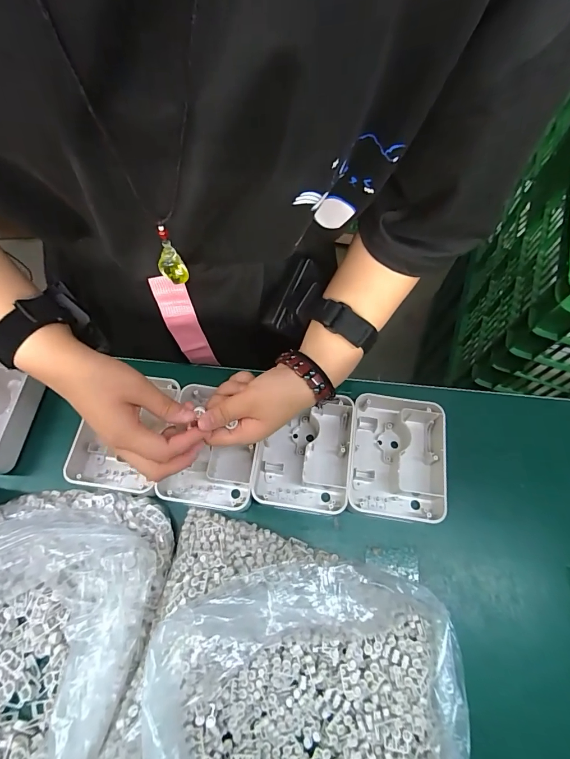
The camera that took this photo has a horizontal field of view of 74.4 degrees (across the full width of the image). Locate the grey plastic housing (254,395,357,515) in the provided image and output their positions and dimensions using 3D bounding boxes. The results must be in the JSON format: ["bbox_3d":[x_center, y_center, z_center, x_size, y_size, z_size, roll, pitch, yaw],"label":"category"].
[{"bbox_3d":[0.022,0.078,0.419,0.102,0.034,0.127,8,67,3],"label":"grey plastic housing"}]

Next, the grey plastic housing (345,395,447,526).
[{"bbox_3d":[0.121,0.082,0.412,0.099,0.037,0.131,8,67,3],"label":"grey plastic housing"}]

